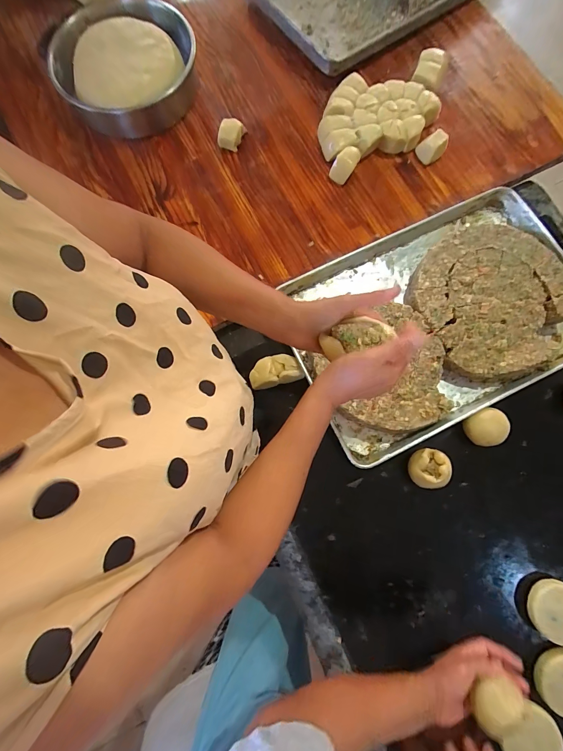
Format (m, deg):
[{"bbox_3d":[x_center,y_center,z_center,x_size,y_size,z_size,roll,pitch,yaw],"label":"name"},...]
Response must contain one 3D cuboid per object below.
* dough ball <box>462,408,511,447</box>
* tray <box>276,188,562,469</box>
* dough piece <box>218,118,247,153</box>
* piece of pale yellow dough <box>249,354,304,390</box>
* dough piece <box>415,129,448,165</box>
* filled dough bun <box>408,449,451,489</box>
[{"bbox_3d":[0.403,0.103,0.626,0.075,0.047,0.070,0,79,1],"label":"dough ball"},{"bbox_3d":[0.331,-0.124,0.652,0.580,0.049,0.401,-25,80,-3],"label":"tray"},{"bbox_3d":[-0.114,-0.551,0.722,0.051,0.031,0.058,13,80,4],"label":"dough piece"},{"bbox_3d":[-0.014,-0.009,0.647,0.103,0.033,0.056,-10,79,-1],"label":"piece of pale yellow dough"},{"bbox_3d":[0.330,-0.502,0.699,0.057,0.066,0.031,28,81,6],"label":"dough piece"},{"bbox_3d":[0.281,0.178,0.608,0.070,0.042,0.072,0,79,1],"label":"filled dough bun"}]

